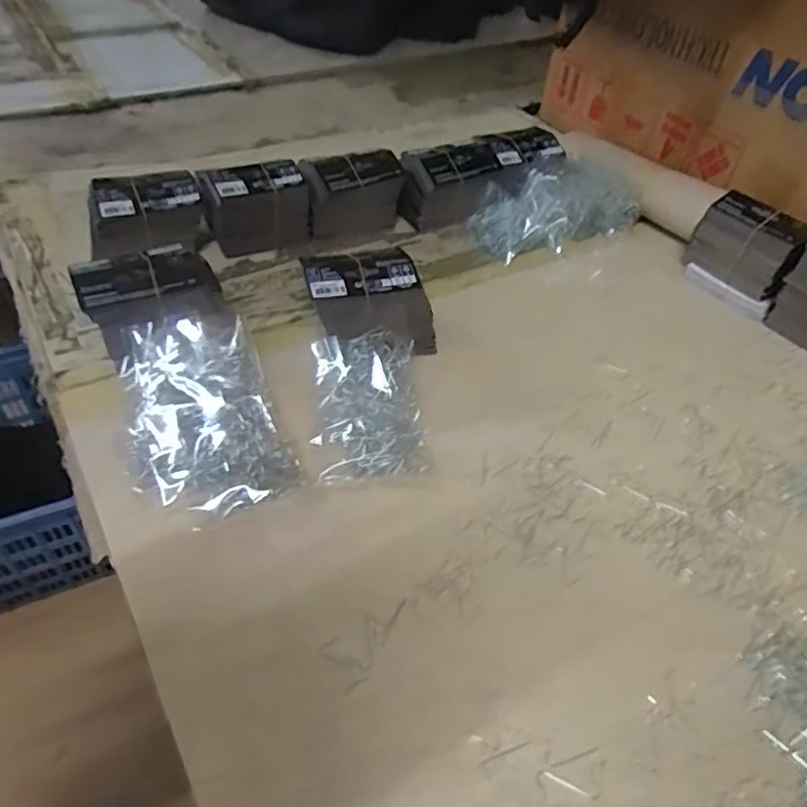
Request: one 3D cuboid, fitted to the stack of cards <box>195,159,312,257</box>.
[{"bbox_3d":[-0.161,-0.215,0.696,0.108,0.086,0.055,-13,49,-17],"label":"stack of cards"}]

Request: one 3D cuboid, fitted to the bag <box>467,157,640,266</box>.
[{"bbox_3d":[0.185,-0.242,0.776,0.210,0.064,0.093,-21,52,-24],"label":"bag"}]

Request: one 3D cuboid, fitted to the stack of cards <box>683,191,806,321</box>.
[{"bbox_3d":[0.374,-0.164,0.693,0.056,0.092,0.119,-26,54,-27],"label":"stack of cards"}]

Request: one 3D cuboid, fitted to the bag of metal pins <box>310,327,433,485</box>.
[{"bbox_3d":[-0.028,-0.001,0.528,0.087,0.032,0.139,-4,47,-9],"label":"bag of metal pins"}]

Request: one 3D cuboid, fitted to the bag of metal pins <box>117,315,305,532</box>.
[{"bbox_3d":[-0.162,0.006,0.499,0.116,0.050,0.176,-18,51,-21],"label":"bag of metal pins"}]

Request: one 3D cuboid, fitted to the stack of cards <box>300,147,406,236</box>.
[{"bbox_3d":[-0.059,-0.240,0.735,0.119,0.082,0.068,-19,51,-22],"label":"stack of cards"}]

